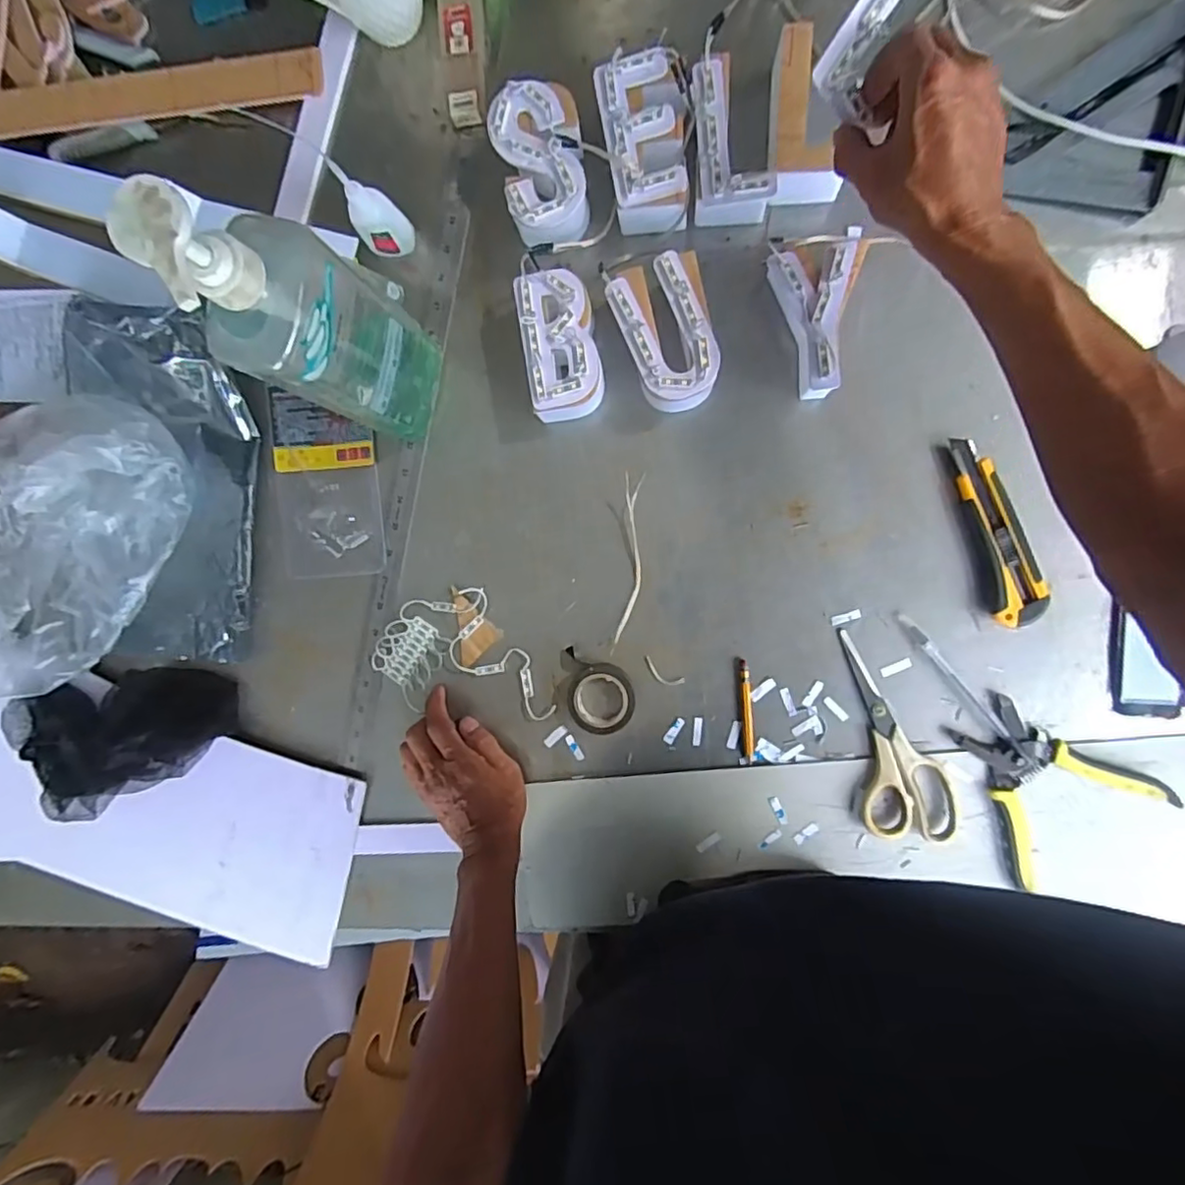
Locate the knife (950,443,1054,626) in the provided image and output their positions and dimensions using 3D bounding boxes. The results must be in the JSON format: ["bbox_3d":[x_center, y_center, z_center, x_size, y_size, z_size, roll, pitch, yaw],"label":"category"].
[{"bbox_3d":[0.334,-0.051,0.503,0.040,0.023,0.155,-15,92,7],"label":"knife"}]

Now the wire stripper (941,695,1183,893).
[{"bbox_3d":[0.385,0.153,0.511,0.134,0.017,0.141,-30,90,8],"label":"wire stripper"}]

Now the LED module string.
[{"bbox_3d":[-0.126,0.055,0.568,0.150,0.012,0.111,1,94,6],"label":"LED module string"}]

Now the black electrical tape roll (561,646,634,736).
[{"bbox_3d":[0.005,0.088,0.553,0.059,0.018,0.081,-13,92,7],"label":"black electrical tape roll"}]

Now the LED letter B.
[{"bbox_3d":[-0.025,-0.209,0.524,0.063,0.051,0.121,-6,91,7],"label":"LED letter B"}]

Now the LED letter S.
[{"bbox_3d":[-0.038,-0.349,0.515,0.075,0.051,0.129,-10,93,7],"label":"LED letter S"}]

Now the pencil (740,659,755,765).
[{"bbox_3d":[0.138,0.106,0.545,0.008,0.004,0.092,-4,93,7],"label":"pencil"}]

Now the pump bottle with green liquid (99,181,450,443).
[{"bbox_3d":[-0.184,-0.179,0.424,0.062,0.286,0.099,21,94,5],"label":"pump bottle with green liquid"}]

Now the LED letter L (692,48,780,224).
[{"bbox_3d":[0.111,-0.362,0.494,0.056,0.048,0.109,-4,93,7],"label":"LED letter L"}]

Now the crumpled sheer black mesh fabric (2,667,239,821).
[{"bbox_3d":[-0.457,0.138,0.592,0.212,0.061,0.128,-18,92,7],"label":"crumpled sheer black mesh fabric"}]

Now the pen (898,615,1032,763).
[{"bbox_3d":[0.312,0.080,0.514,0.012,0.011,0.152,-40,89,7],"label":"pen"}]

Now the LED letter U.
[{"bbox_3d":[0.062,-0.212,0.512,0.076,0.052,0.116,-14,90,7],"label":"LED letter U"}]

